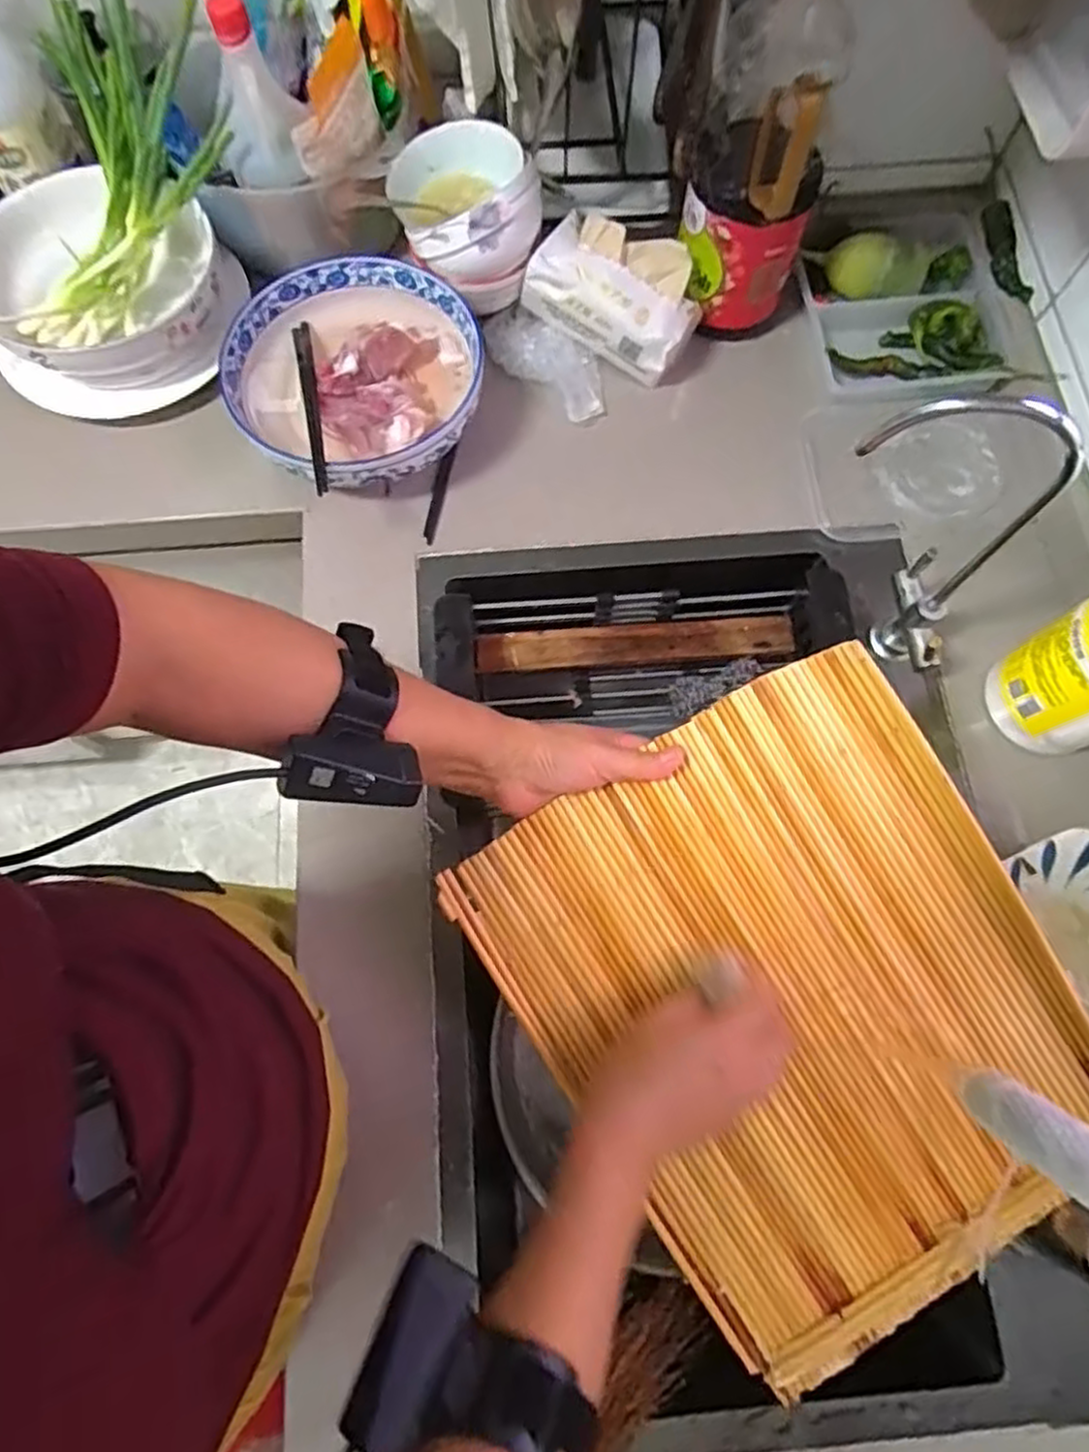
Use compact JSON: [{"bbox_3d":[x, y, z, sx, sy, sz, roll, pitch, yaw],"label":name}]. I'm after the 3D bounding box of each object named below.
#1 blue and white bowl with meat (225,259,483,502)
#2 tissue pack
[{"bbox_3d":[-0.169,-0.313,0.675,0.220,0.072,0.219,0,73,0],"label":"blue and white bowl with meat"},{"bbox_3d":[0.066,-0.404,0.699,0.151,0.096,0.075,29,75,8],"label":"tissue pack"}]

